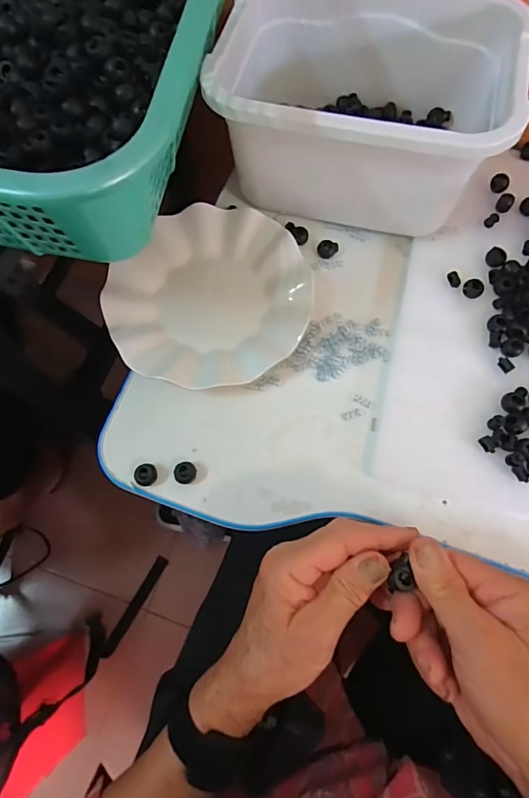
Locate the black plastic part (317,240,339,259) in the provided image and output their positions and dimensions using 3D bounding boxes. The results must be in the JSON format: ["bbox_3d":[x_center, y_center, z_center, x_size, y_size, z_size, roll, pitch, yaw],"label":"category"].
[{"bbox_3d":[0.063,-0.148,0.421,0.020,0.011,0.014,11,71,3],"label":"black plastic part"}]

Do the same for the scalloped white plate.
[{"bbox_3d":[-0.050,-0.094,0.388,0.176,0.020,0.168,0,71,-1],"label":"scalloped white plate"}]

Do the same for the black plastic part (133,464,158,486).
[{"bbox_3d":[-0.097,0.061,0.345,0.017,0.009,0.018,0,71,-1],"label":"black plastic part"}]

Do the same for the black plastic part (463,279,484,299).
[{"bbox_3d":[0.194,-0.103,0.397,0.017,0.008,0.016,-10,71,-4],"label":"black plastic part"}]

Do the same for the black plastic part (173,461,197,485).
[{"bbox_3d":[-0.064,0.060,0.346,0.017,0.012,0.018,0,71,-1],"label":"black plastic part"}]

